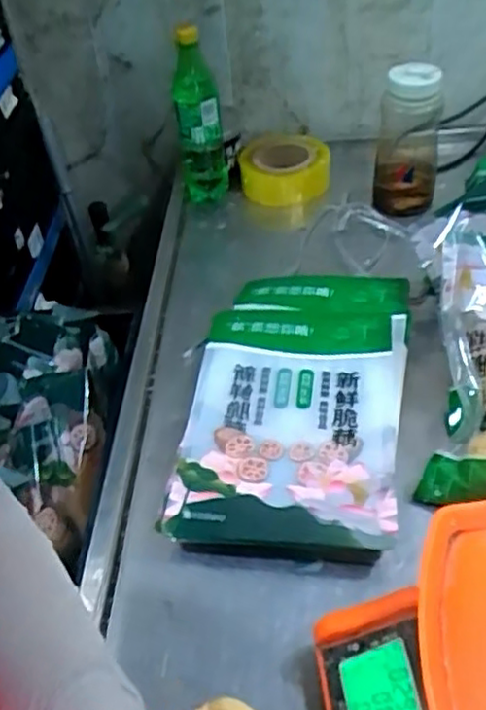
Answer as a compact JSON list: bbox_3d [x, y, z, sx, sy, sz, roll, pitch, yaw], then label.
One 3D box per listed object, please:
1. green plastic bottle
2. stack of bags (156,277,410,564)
[{"bbox_3d":[-0.063,-0.325,0.955,0.066,0.240,0.060,-7,43,0],"label":"green plastic bottle"},{"bbox_3d":[0.059,0.042,0.720,0.217,0.045,0.364,3,44,11],"label":"stack of bags"}]

